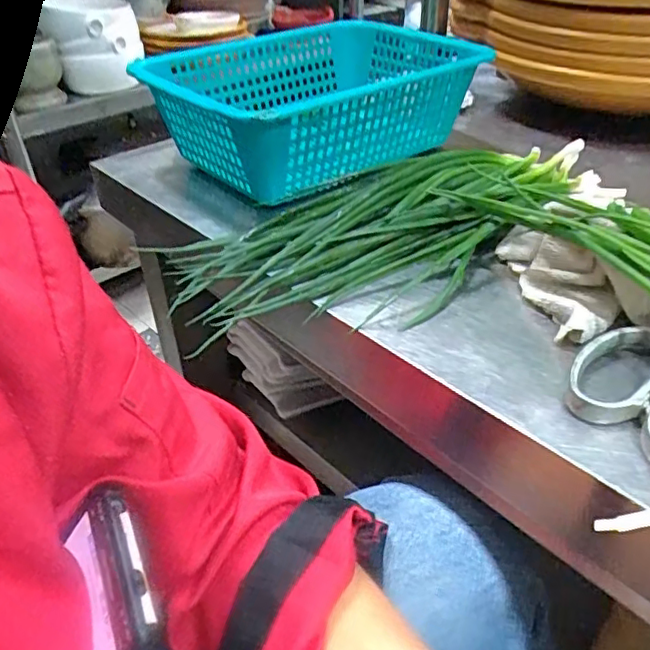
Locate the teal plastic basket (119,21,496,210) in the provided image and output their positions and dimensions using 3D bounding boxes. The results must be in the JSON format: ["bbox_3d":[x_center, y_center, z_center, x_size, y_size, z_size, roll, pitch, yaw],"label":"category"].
[{"bbox_3d":[-0.019,-0.216,0.566,0.251,0.083,0.221,-27,43,-30],"label":"teal plastic basket"}]

